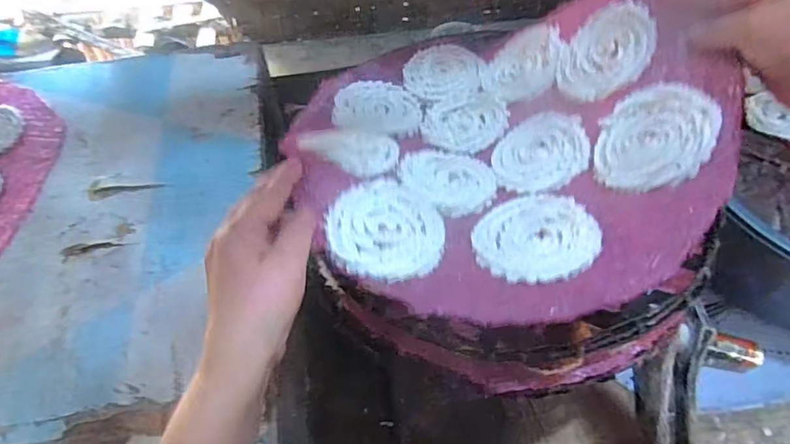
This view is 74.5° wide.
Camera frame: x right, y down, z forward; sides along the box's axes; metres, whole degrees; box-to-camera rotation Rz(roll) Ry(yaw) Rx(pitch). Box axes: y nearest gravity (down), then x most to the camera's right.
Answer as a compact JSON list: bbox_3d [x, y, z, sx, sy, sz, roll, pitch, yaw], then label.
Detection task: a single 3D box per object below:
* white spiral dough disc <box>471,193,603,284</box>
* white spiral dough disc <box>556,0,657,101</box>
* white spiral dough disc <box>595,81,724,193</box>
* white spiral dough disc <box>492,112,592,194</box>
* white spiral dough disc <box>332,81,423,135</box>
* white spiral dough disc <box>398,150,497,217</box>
[{"bbox_3d":[0.092,0.008,0.344,0.077,0.006,0.079,-11,39,9],"label":"white spiral dough disc"},{"bbox_3d":[0.163,-0.133,0.408,0.004,0.079,0.079,18,57,-34],"label":"white spiral dough disc"},{"bbox_3d":[0.172,-0.057,0.347,0.074,0.004,0.080,2,66,45],"label":"white spiral dough disc"},{"bbox_3d":[0.111,-0.055,0.403,0.070,0.005,0.080,-20,47,20],"label":"white spiral dough disc"},{"bbox_3d":[-0.015,-0.108,0.485,0.082,0.006,0.069,12,56,8],"label":"white spiral dough disc"},{"bbox_3d":[0.040,-0.033,0.400,0.072,0.008,0.074,8,40,-7],"label":"white spiral dough disc"}]

